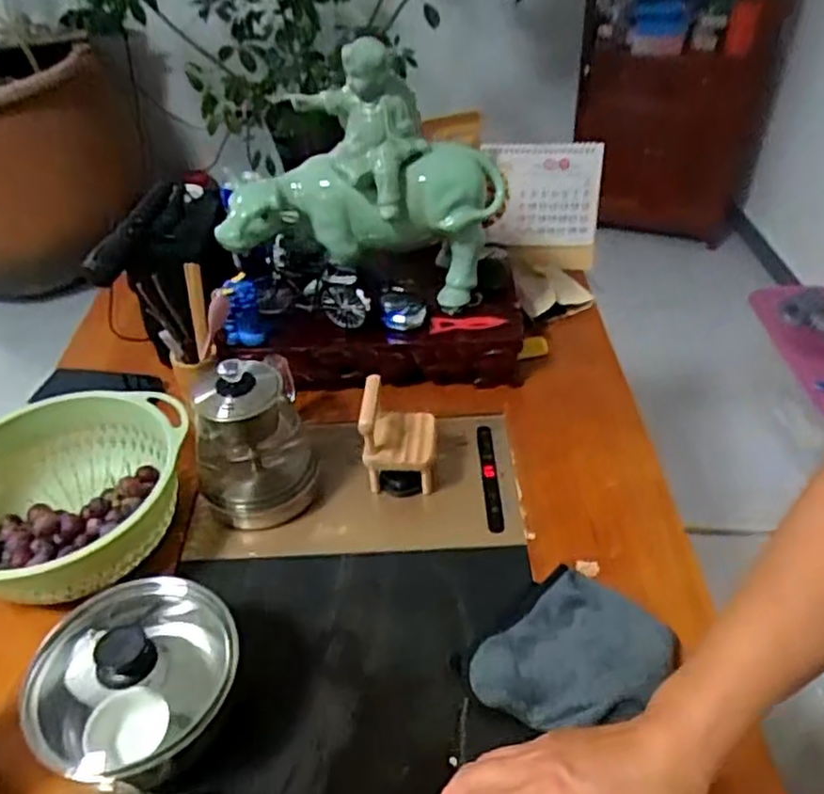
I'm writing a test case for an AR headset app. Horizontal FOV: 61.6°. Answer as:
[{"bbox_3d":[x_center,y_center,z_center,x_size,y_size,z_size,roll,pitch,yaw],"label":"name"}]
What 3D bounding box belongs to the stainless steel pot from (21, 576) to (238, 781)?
[{"bbox_3d":[-0.222,0.241,0.574,0.154,0.128,0.159,-2,42,2],"label":"stainless steel pot"}]

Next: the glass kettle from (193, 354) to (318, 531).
[{"bbox_3d":[-0.179,0.038,0.762,0.126,0.172,0.142,-16,43,-13],"label":"glass kettle"}]

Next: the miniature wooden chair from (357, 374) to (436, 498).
[{"bbox_3d":[-0.012,0.046,0.776,0.081,0.126,0.072,-3,42,1],"label":"miniature wooden chair"}]

